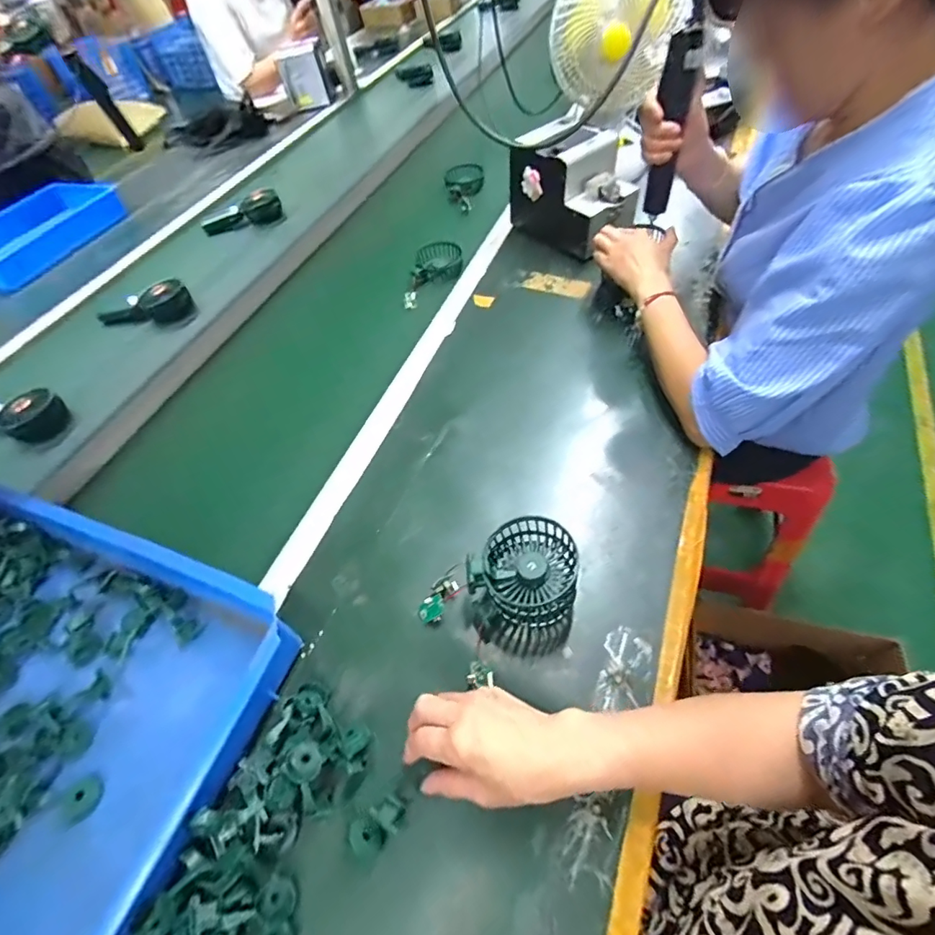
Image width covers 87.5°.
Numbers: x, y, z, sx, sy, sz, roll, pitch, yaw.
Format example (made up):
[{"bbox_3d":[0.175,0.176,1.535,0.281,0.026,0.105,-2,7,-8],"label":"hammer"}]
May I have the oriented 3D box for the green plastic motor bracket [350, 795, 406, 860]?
[{"bbox_3d":[-0.071,0.288,0.391,0.045,0.027,0.026,-29,57,-15],"label":"green plastic motor bracket"}]

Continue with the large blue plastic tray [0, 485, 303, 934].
[{"bbox_3d":[-0.474,0.222,0.460,0.553,0.072,0.373,16,58,16],"label":"large blue plastic tray"}]

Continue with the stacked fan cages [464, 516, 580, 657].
[{"bbox_3d":[0.056,0.111,0.475,0.101,0.075,0.110,12,57,13],"label":"stacked fan cages"}]

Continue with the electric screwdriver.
[{"bbox_3d":[0.257,-0.430,0.625,0.040,0.192,0.039,9,55,14],"label":"electric screwdriver"}]

